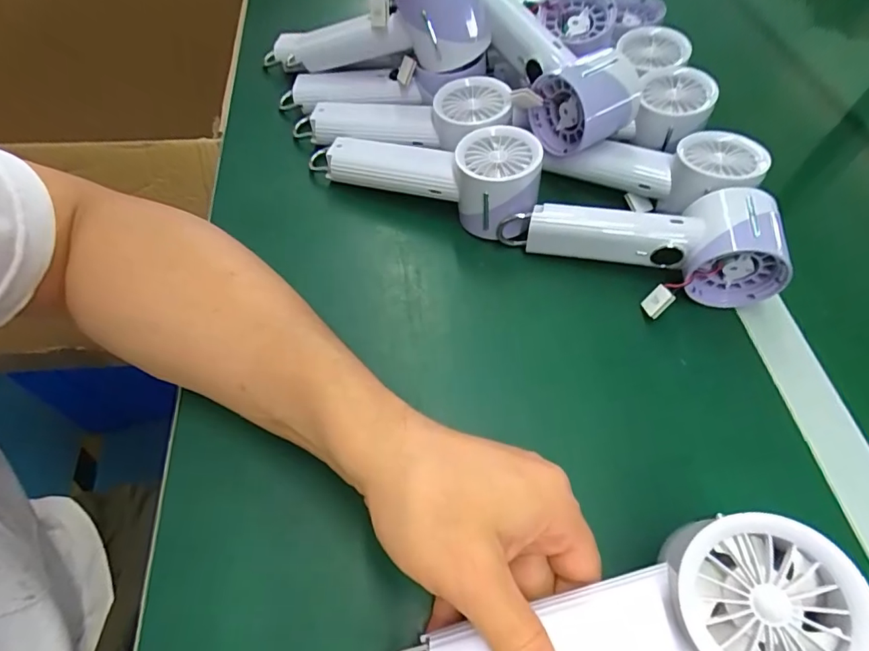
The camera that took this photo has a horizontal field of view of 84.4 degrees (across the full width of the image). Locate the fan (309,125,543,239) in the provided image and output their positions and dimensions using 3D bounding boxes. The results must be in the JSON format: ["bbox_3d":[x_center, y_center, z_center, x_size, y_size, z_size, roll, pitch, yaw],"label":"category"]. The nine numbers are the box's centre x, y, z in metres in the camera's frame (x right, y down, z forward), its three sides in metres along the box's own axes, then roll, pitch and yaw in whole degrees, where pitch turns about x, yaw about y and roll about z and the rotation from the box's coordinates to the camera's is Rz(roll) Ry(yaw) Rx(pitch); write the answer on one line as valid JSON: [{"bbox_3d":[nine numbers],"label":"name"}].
[{"bbox_3d":[-0.011,-0.130,0.384,0.191,0.065,0.058,23,60,12],"label":"fan"}]

